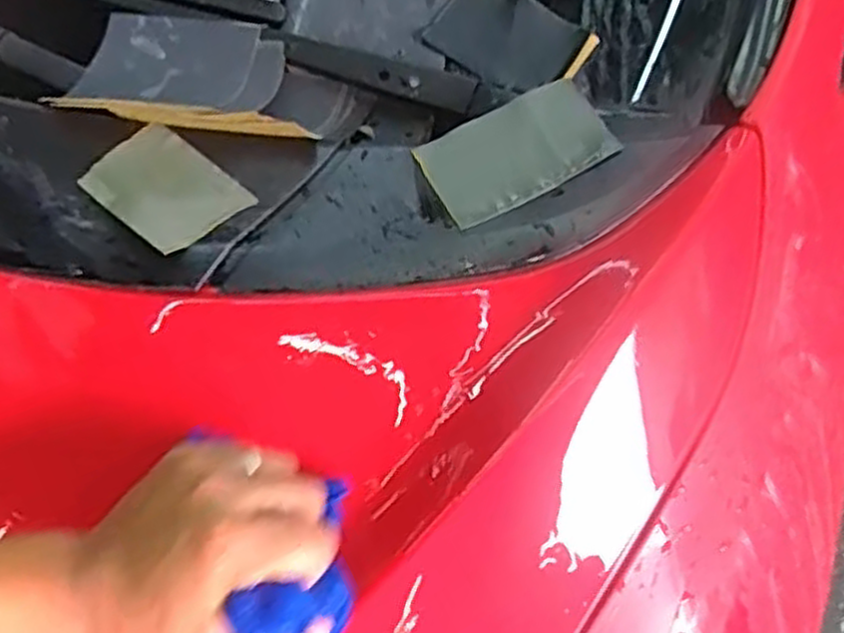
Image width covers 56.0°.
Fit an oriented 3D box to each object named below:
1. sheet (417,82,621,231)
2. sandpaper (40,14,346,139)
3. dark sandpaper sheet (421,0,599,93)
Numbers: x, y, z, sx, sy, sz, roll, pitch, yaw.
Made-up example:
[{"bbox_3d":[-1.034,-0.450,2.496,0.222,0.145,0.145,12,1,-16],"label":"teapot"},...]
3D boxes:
[{"bbox_3d":[0.059,-0.106,0.509,0.112,0.005,0.069,-29,69,-3],"label":"sheet"},{"bbox_3d":[-0.168,-0.169,0.589,0.228,0.040,0.129,20,50,21],"label":"sandpaper"},{"bbox_3d":[0.063,-0.205,0.589,0.112,0.006,0.070,37,84,17],"label":"dark sandpaper sheet"}]

